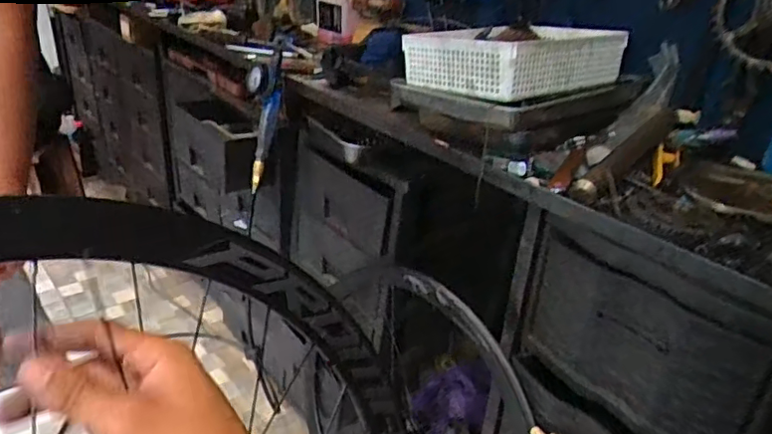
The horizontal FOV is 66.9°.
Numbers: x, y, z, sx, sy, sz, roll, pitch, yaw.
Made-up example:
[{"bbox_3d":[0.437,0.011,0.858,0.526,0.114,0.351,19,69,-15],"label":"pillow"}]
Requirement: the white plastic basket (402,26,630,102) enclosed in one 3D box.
[{"bbox_3d":[0.228,-0.279,1.011,0.319,0.090,0.230,-18,35,-37],"label":"white plastic basket"}]

